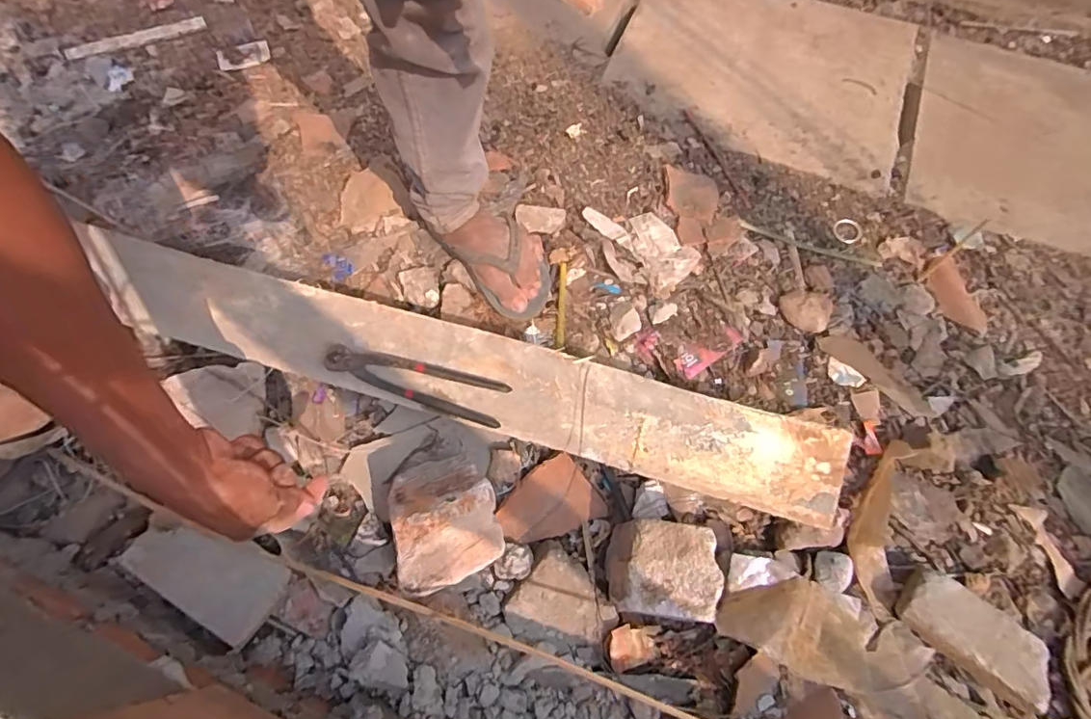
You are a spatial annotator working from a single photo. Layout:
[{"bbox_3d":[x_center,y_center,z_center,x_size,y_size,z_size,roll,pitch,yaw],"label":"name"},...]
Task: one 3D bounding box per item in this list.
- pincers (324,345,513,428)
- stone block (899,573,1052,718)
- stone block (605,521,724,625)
[{"bbox_3d":[-0.161,0.032,0.693,0.226,0.022,0.054,12,86,3],"label":"pincers"},{"bbox_3d":[0.498,0.318,0.639,0.149,0.041,0.080,36,67,15],"label":"stone block"},{"bbox_3d":[0.130,0.244,0.642,0.120,0.080,0.098,8,63,2],"label":"stone block"}]

